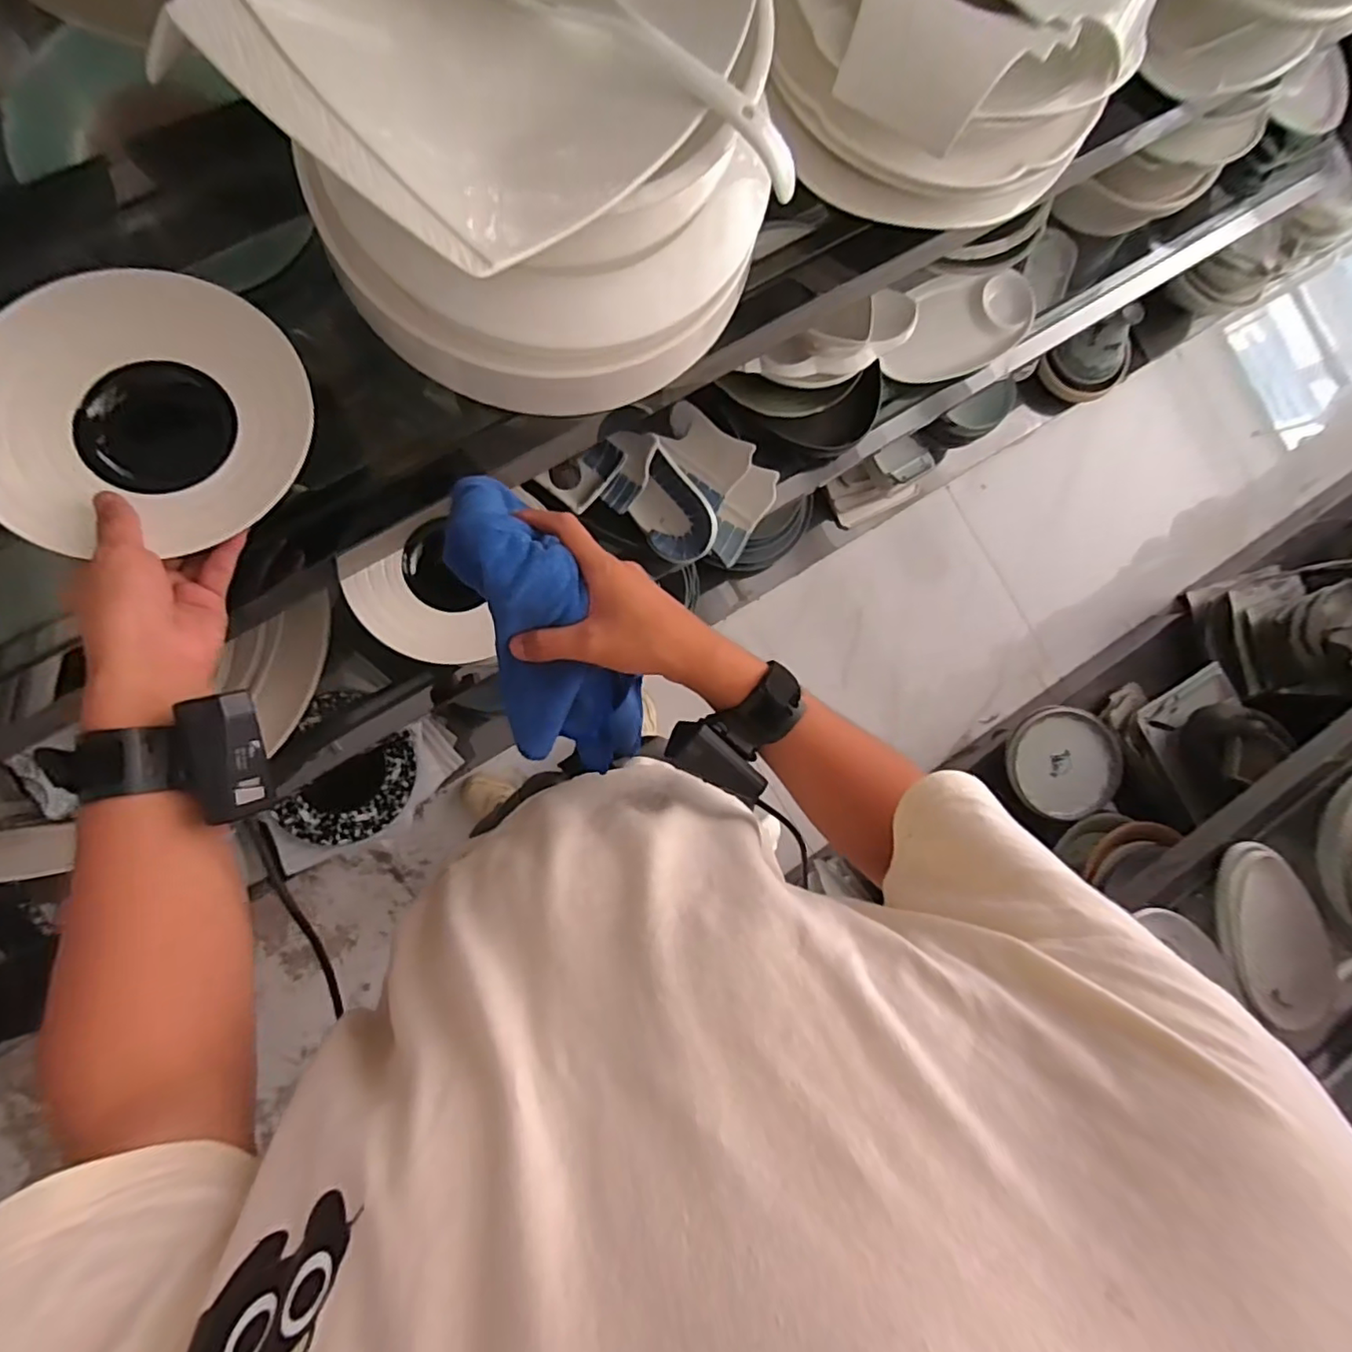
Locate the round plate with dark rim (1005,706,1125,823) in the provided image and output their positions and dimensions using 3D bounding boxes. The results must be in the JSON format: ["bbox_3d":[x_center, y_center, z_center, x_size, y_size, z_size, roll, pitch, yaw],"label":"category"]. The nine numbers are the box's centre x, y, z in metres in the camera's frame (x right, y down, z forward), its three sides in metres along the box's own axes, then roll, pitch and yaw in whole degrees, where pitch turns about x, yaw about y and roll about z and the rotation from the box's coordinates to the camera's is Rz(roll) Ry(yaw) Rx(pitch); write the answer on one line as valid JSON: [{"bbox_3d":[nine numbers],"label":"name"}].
[{"bbox_3d":[0.865,0.189,1.349,0.256,0.044,0.234,1,95,-11],"label":"round plate with dark rim"}]

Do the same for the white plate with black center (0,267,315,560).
[{"bbox_3d":[-0.340,-0.168,0.389,0.191,0.038,0.177,0,89,-9],"label":"white plate with black center"}]

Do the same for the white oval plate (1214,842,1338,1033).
[{"bbox_3d":[0.899,0.398,0.915,0.157,0.035,0.302,-20,92,-9],"label":"white oval plate"}]

